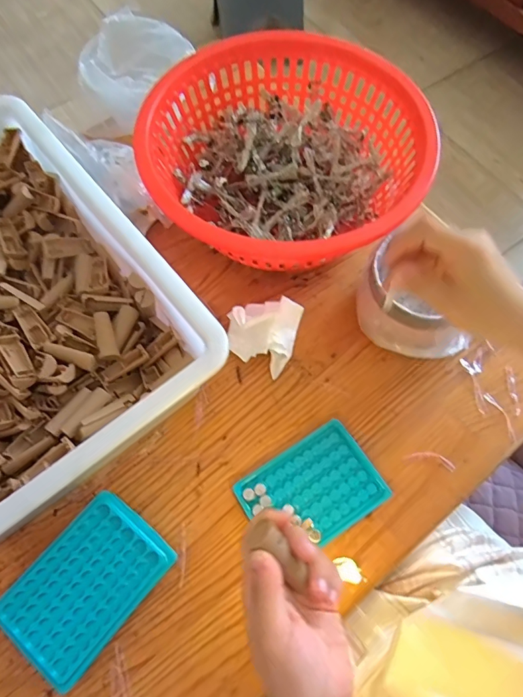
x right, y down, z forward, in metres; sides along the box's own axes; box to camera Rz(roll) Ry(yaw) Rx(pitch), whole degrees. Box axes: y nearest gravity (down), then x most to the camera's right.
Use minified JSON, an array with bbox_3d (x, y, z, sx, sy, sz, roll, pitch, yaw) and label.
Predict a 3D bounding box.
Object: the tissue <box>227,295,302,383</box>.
[{"bbox_3d":[0.001,-0.019,0.505,0.076,0.042,0.086,14,67,5],"label":"tissue"}]

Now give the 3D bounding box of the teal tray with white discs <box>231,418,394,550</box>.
[{"bbox_3d":[0.052,0.143,0.451,0.131,0.010,0.096,-31,71,-14],"label":"teal tray with white discs"}]

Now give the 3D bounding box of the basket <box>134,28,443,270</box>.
[{"bbox_3d":[0.026,-0.221,0.535,0.314,0.101,0.313,0,67,-1],"label":"basket"}]

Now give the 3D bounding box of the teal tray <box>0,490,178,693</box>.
[{"bbox_3d":[-0.156,0.211,0.404,0.096,0.040,0.130,37,71,14],"label":"teal tray"}]

